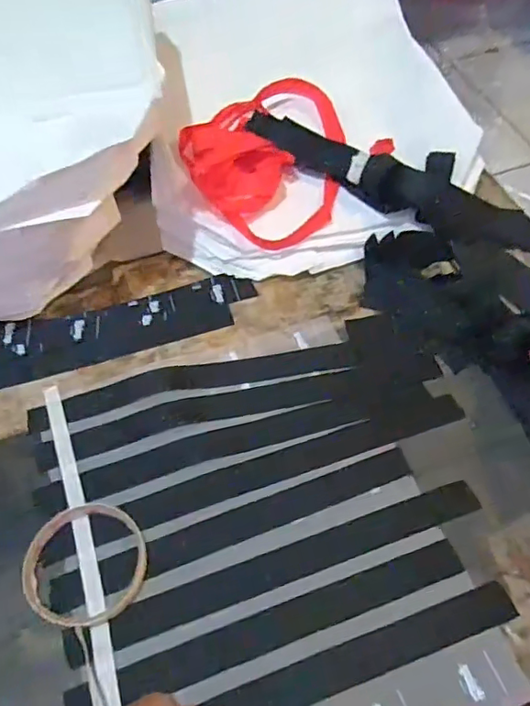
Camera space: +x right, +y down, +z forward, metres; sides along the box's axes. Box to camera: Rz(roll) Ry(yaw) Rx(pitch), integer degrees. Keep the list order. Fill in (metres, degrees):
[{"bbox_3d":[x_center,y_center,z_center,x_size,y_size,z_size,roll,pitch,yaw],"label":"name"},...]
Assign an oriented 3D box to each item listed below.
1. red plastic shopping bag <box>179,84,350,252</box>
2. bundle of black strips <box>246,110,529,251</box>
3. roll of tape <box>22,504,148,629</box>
[{"bbox_3d":[-0.005,-0.207,0.583,0.165,0.043,0.222,6,59,3],"label":"red plastic shopping bag"},{"bbox_3d":[0.128,-0.182,0.574,0.334,0.035,0.073,25,62,14],"label":"bundle of black strips"},{"bbox_3d":[-0.128,0.148,0.394,0.085,0.008,0.085,-9,59,-6],"label":"roll of tape"}]

